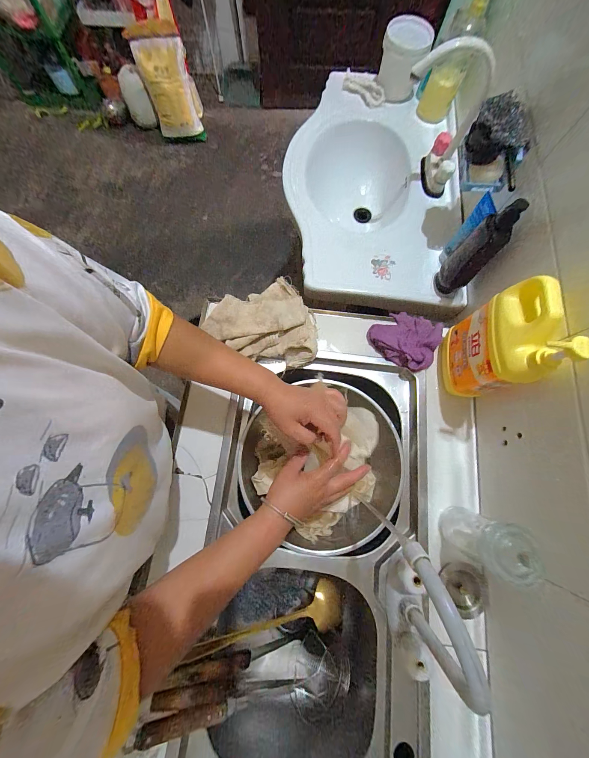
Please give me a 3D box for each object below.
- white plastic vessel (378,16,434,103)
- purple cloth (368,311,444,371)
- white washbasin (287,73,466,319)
[{"bbox_3d":[0.303,-0.885,0.739,0.112,0.147,0.100,24,77,5],"label":"white plastic vessel"},{"bbox_3d":[0.240,-0.092,0.573,0.140,0.050,0.133,30,77,7],"label":"purple cloth"},{"bbox_3d":[0.198,-0.508,0.771,0.428,0.169,0.726,6,76,1],"label":"white washbasin"}]

